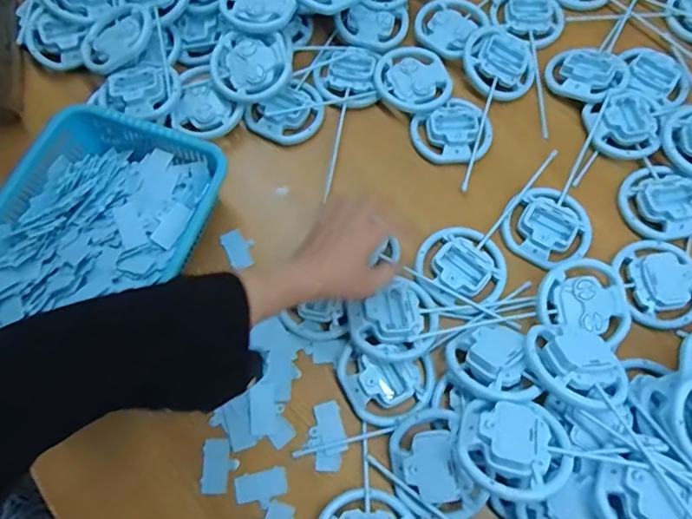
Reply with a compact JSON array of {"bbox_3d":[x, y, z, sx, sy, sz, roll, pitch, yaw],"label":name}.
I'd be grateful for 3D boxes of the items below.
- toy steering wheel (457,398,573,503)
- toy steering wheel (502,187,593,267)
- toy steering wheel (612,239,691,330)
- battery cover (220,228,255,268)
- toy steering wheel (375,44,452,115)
[{"bbox_3d":[0.152,0.169,0.456,0.096,0.031,0.086,8,48,15],"label":"toy steering wheel"},{"bbox_3d":[0.243,-0.038,0.601,0.093,0.016,0.102,39,74,13],"label":"toy steering wheel"},{"bbox_3d":[0.360,0.024,0.576,0.080,0.022,0.103,-8,70,-3],"label":"toy steering wheel"},{"bbox_3d":[-0.128,-0.013,0.613,0.039,0.007,0.046,-27,99,-39],"label":"battery cover"},{"bbox_3d":[0.090,-0.244,0.671,0.097,0.013,0.112,6,70,3],"label":"toy steering wheel"}]

